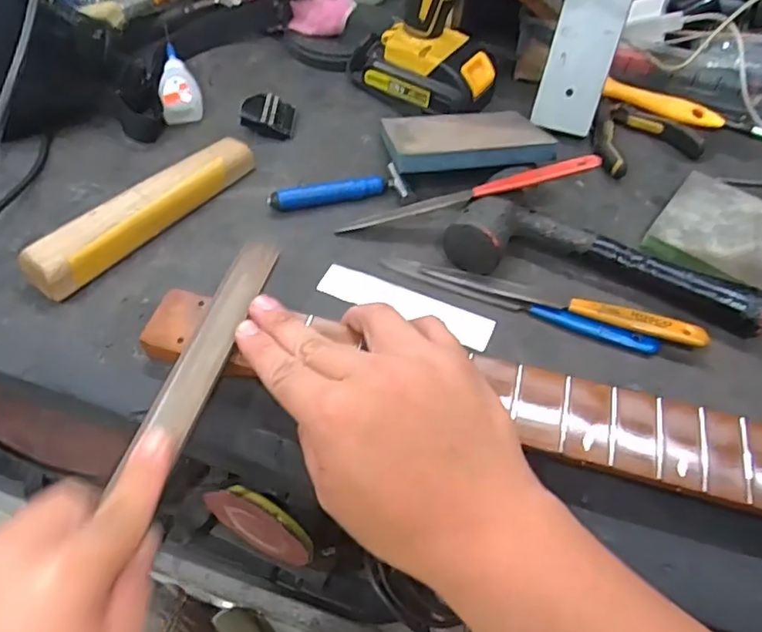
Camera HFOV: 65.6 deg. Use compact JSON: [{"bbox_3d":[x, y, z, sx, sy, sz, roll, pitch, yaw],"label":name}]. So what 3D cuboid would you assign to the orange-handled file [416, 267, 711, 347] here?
[{"bbox_3d":[0.118,-0.010,0.391,0.180,0.015,0.016,18,53,10],"label":"orange-handled file"}]

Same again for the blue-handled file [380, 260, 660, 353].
[{"bbox_3d":[0.090,-0.009,0.395,0.184,0.008,0.011,19,53,11],"label":"blue-handled file"}]

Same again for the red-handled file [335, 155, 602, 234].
[{"bbox_3d":[0.059,-0.085,0.416,0.181,0.013,0.019,-13,50,14],"label":"red-handled file"}]

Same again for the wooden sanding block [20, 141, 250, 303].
[{"bbox_3d":[-0.161,-0.076,0.416,0.025,0.032,0.179,33,57,21],"label":"wooden sanding block"}]

